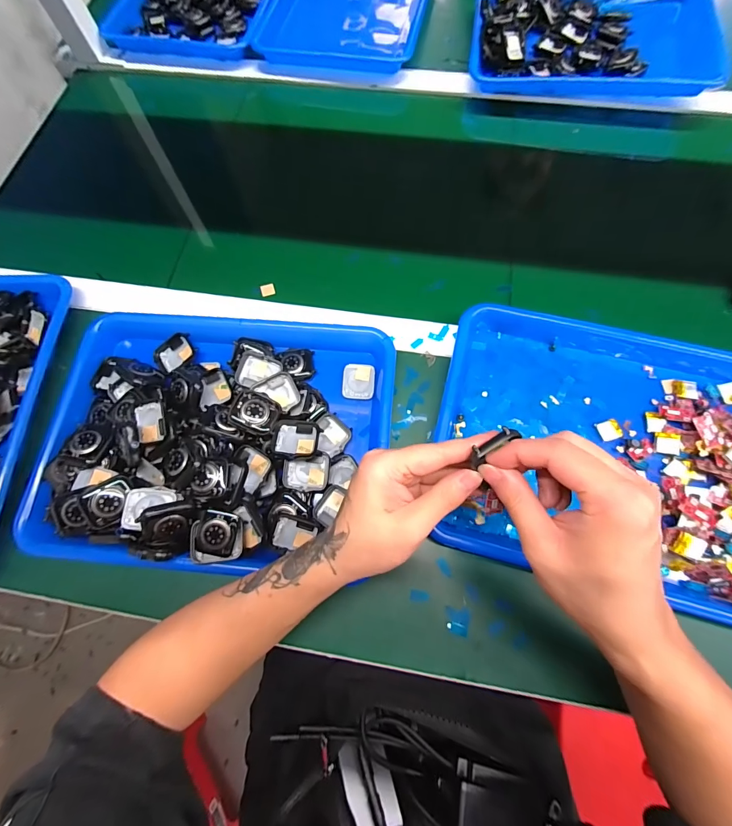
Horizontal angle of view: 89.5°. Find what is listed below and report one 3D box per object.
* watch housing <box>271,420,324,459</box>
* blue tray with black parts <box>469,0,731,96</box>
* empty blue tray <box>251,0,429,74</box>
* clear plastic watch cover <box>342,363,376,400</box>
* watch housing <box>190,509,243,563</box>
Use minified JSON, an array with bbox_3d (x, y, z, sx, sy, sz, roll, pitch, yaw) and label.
[{"bbox_3d":[-0.066,0.025,0.348,0.042,0.013,0.038,1,72,3],"label":"watch housing"},{"bbox_3d":[0.334,-0.569,0.550,0.341,0.039,0.239,10,73,6],"label":"blue tray with black parts"},{"bbox_3d":[-0.024,-0.683,0.621,0.252,0.043,0.302,10,73,6],"label":"empty blue tray"},{"bbox_3d":[-0.008,-0.034,0.391,0.032,0.004,0.038,6,72,4],"label":"clear plastic watch cover"},{"bbox_3d":[-0.129,0.107,0.319,0.040,0.018,0.041,-2,72,2],"label":"watch housing"}]

